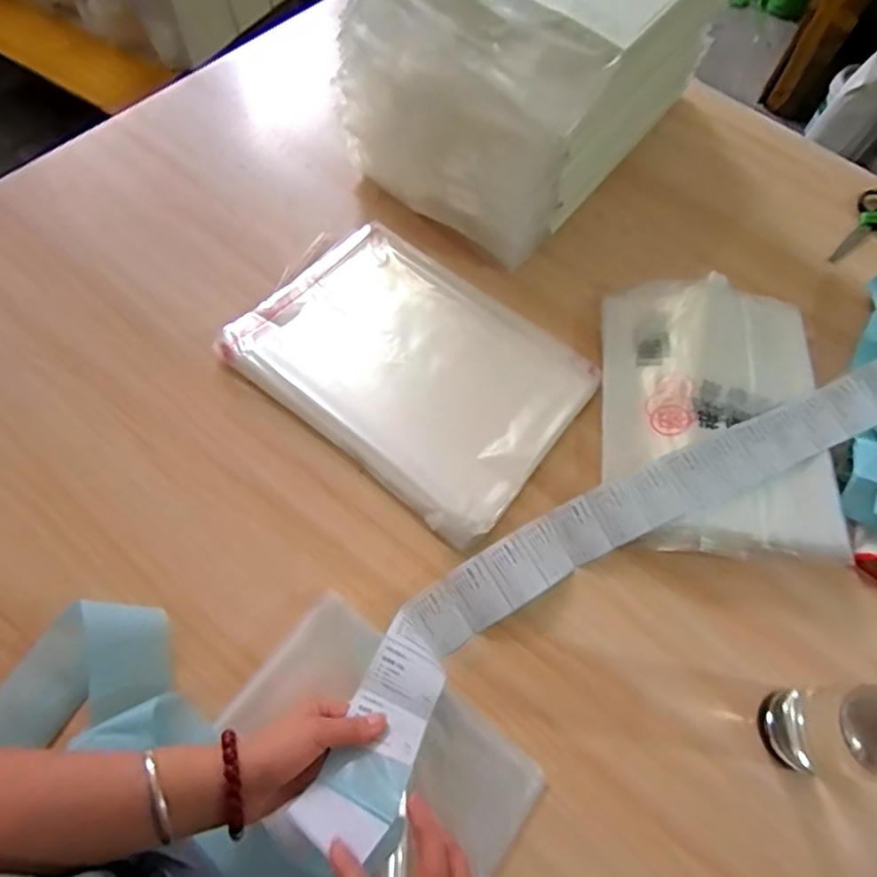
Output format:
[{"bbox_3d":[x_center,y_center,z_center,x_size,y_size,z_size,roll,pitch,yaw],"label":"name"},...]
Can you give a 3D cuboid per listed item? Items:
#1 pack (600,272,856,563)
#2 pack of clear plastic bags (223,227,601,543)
[{"bbox_3d":[0.293,-0.039,0.615,0.230,0.025,0.324,2,64,0],"label":"pack"},{"bbox_3d":[-0.031,-0.091,0.633,0.364,0.027,0.263,35,69,15],"label":"pack of clear plastic bags"}]

